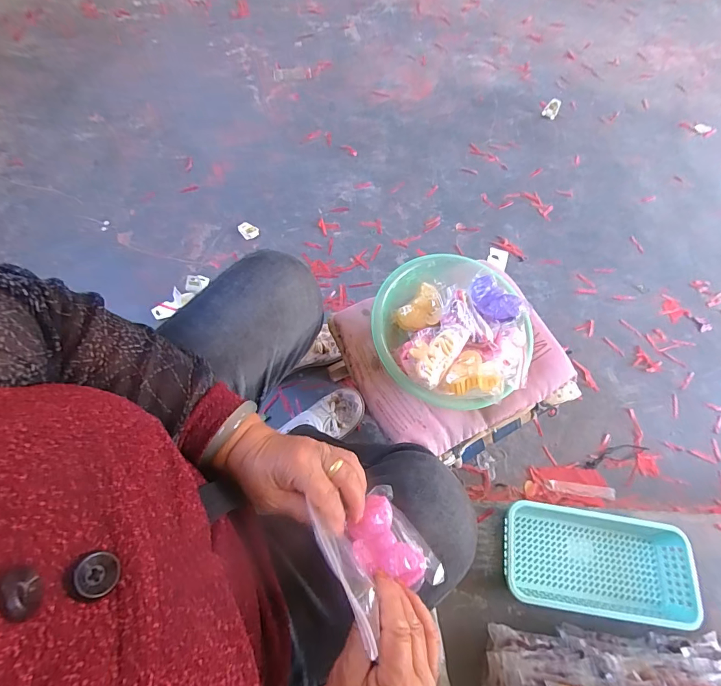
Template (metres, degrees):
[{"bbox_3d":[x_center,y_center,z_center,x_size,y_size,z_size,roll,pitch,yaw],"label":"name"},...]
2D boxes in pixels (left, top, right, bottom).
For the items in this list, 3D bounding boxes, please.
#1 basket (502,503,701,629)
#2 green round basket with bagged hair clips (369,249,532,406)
[{"bbox_3d":[0.343,0.319,0.567,0.263,0.054,0.132,8,65,0],"label":"basket"},{"bbox_3d":[0.132,-0.015,0.579,0.212,0.079,0.228,2,66,-4],"label":"green round basket with bagged hair clips"}]

